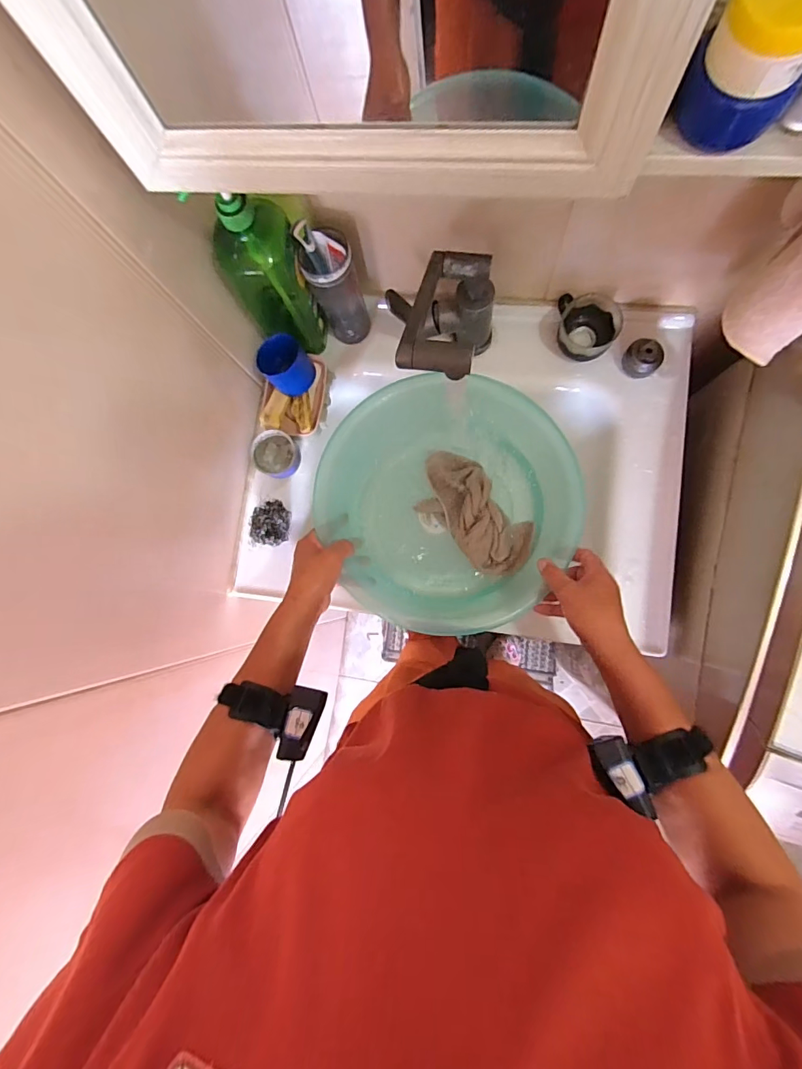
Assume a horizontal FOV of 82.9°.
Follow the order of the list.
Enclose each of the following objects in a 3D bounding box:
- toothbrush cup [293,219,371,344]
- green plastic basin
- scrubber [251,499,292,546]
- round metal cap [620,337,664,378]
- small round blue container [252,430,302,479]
[{"bbox_3d":[-0.084,-0.325,0.604,0.059,0.180,0.058,-1,84,7],"label":"toothbrush cup"},{"bbox_3d":[0.065,-0.032,0.594,0.313,0.106,0.297,-1,84,7],"label":"green plastic basin"},{"bbox_3d":[-0.189,-0.017,0.657,0.056,0.042,0.066,8,85,8],"label":"scrubber"},{"bbox_3d":[0.331,-0.242,0.625,0.049,0.038,0.041,39,90,10],"label":"round metal cap"},{"bbox_3d":[-0.178,-0.116,0.658,0.062,0.047,0.063,-1,84,7],"label":"small round blue container"}]

